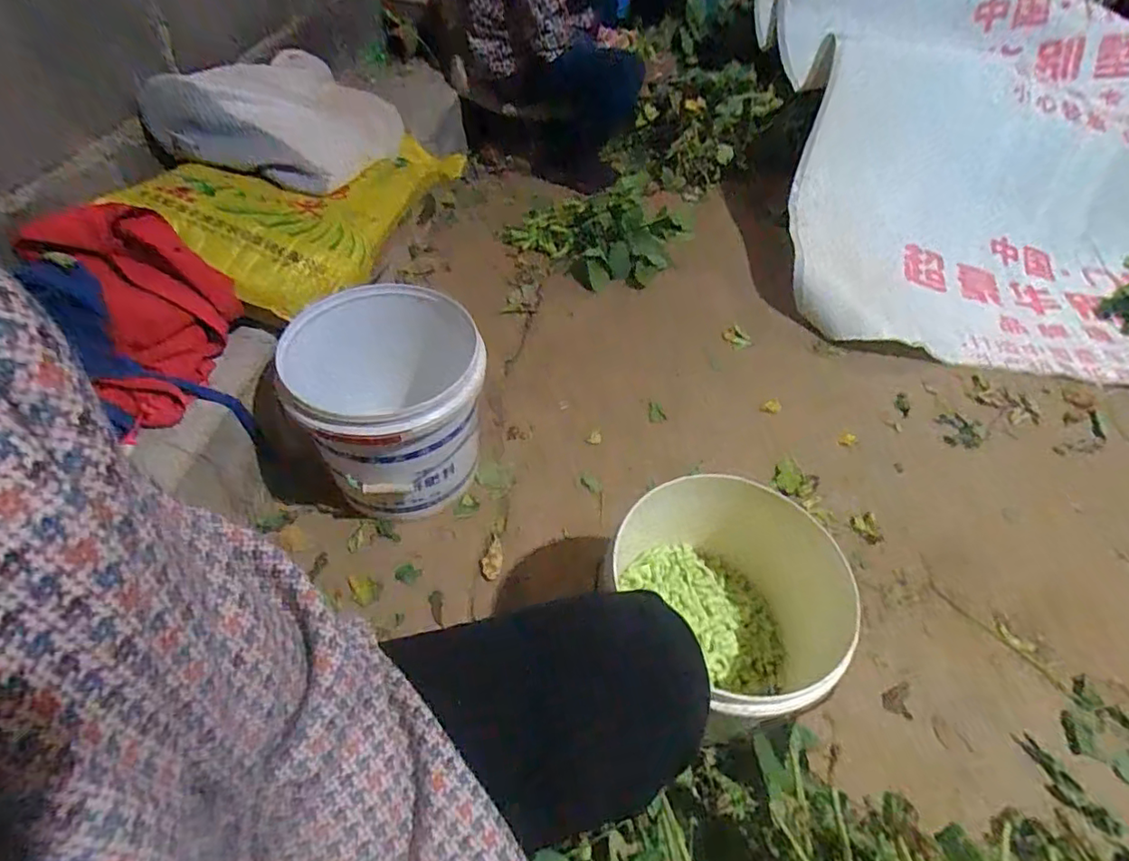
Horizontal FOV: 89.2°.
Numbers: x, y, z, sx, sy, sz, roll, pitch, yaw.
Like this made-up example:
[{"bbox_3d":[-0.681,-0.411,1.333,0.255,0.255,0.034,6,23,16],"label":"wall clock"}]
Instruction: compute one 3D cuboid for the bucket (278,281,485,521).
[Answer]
[{"bbox_3d":[-0.244,-0.028,0.843,0.246,0.263,0.256,3,51,-4],"label":"bucket"}]

